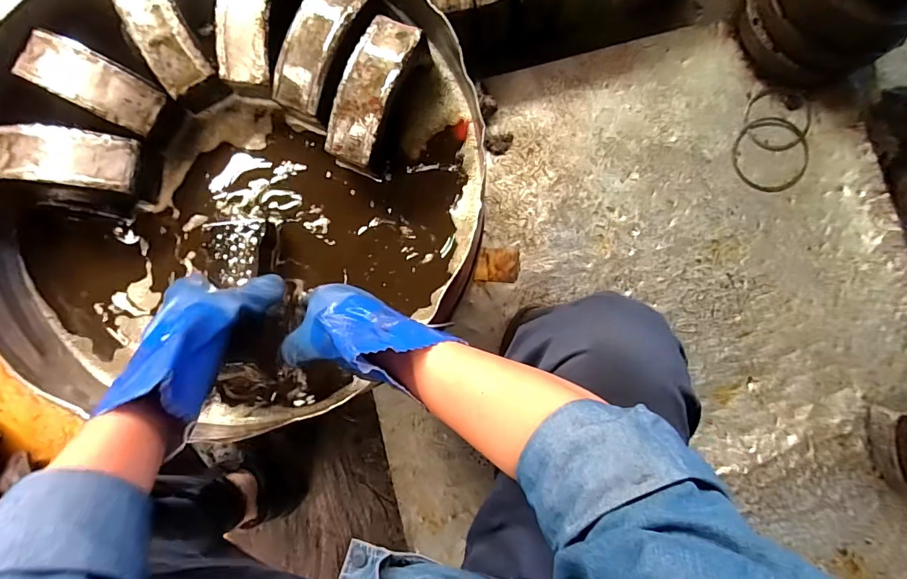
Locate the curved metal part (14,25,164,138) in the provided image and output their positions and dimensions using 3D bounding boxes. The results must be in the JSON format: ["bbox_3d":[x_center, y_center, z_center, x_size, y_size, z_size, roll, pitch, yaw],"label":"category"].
[{"bbox_3d":[-0.407,-0.233,0.508,0.160,0.030,0.060,26,88,2],"label":"curved metal part"}]

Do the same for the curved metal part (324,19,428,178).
[{"bbox_3d":[-0.088,-0.219,0.516,0.062,0.076,0.155,21,85,2],"label":"curved metal part"}]

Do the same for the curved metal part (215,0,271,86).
[{"bbox_3d":[-0.227,-0.314,0.505,0.058,0.035,0.154,8,87,1],"label":"curved metal part"}]

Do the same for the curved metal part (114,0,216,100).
[{"bbox_3d":[-0.334,-0.298,0.511,0.058,0.029,0.154,-28,87,-1],"label":"curved metal part"}]

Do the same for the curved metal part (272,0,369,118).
[{"bbox_3d":[-0.147,-0.277,0.501,0.059,0.032,0.154,26,88,2],"label":"curved metal part"}]

